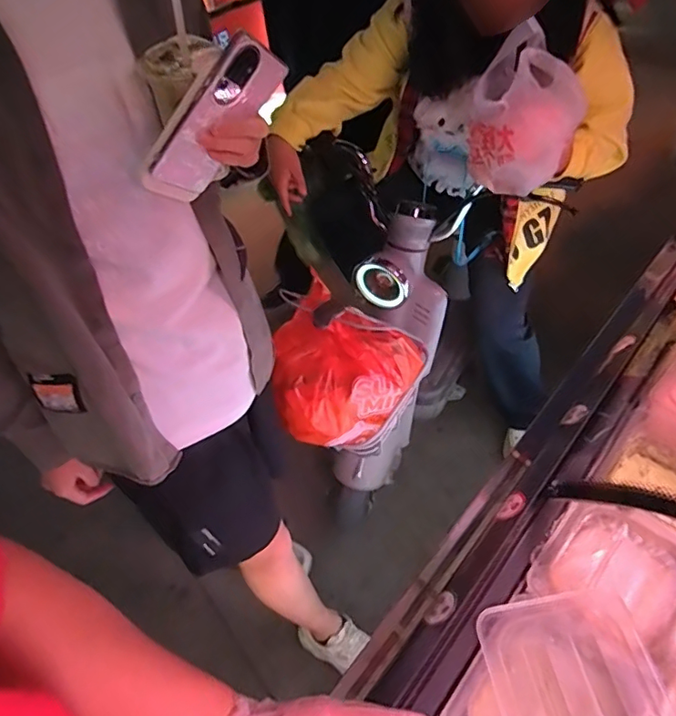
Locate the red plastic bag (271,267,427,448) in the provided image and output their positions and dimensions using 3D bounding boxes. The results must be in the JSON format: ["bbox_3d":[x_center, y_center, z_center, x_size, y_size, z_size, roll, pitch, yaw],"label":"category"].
[{"bbox_3d":[0.017,0.021,1.106,0.274,0.243,0.304,14,50,20],"label":"red plastic bag"}]

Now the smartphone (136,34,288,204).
[{"bbox_3d":[-0.132,-0.238,0.529,0.080,0.184,0.018,0,53,-53],"label":"smartphone"}]

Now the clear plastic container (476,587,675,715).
[{"bbox_3d":[0.246,0.340,0.528,0.160,0.043,0.175,-8,46,0],"label":"clear plastic container"}]

